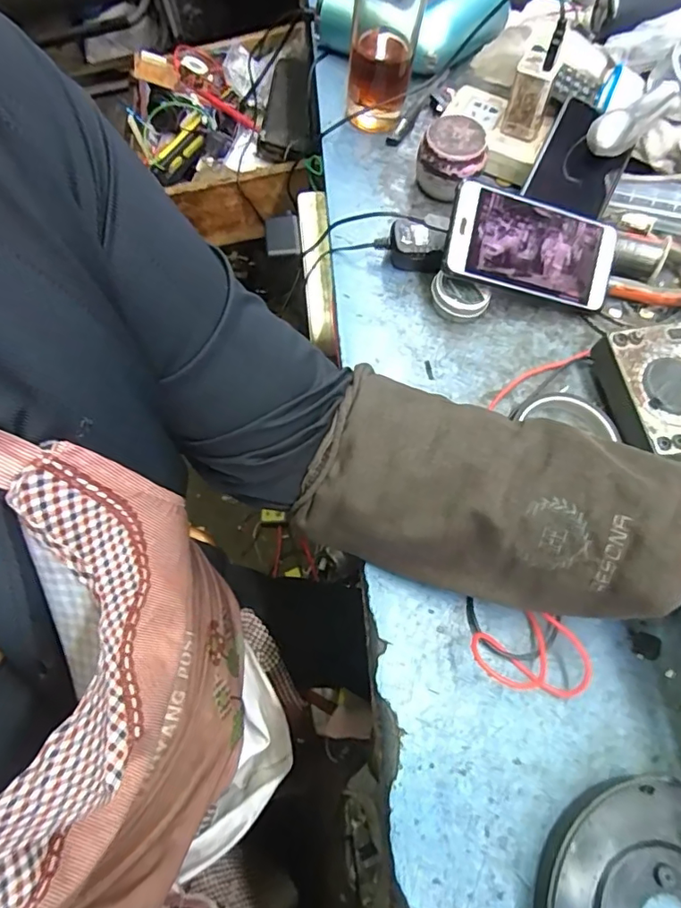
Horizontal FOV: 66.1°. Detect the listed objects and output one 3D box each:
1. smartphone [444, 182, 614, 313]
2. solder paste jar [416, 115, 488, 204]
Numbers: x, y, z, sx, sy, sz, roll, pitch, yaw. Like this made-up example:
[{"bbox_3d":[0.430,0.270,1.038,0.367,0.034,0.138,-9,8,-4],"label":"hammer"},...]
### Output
[{"bbox_3d":[0.164,-0.173,0.444,0.156,0.008,0.076,9,94,-15],"label":"smartphone"},{"bbox_3d":[0.102,-0.276,0.493,0.060,0.052,0.059,2,67,-5],"label":"solder paste jar"}]

